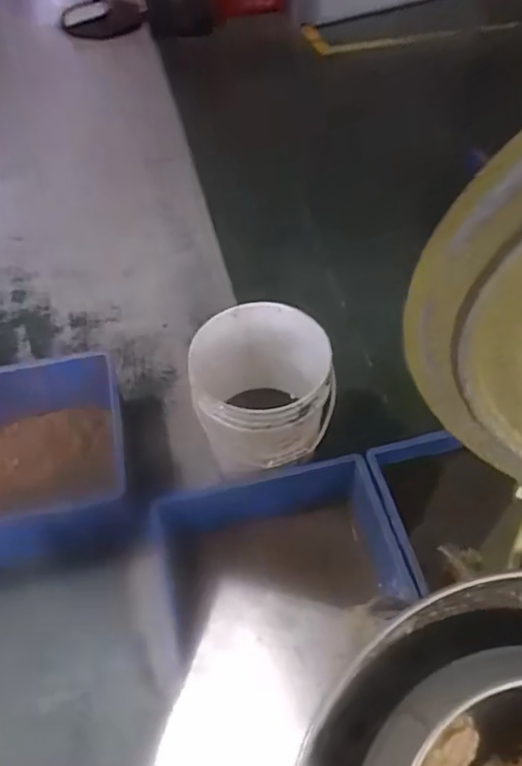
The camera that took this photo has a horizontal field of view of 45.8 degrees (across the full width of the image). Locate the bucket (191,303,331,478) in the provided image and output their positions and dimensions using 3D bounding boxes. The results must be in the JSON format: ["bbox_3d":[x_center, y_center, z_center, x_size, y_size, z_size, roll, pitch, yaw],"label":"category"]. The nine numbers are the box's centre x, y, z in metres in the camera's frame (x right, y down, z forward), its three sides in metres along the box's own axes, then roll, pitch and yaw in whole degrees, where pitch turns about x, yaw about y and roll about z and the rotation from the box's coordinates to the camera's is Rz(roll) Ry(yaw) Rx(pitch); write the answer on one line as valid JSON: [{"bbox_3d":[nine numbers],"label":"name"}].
[{"bbox_3d":[0.002,0.035,1.437,0.328,0.282,0.302,-2,53,-1],"label":"bucket"}]

